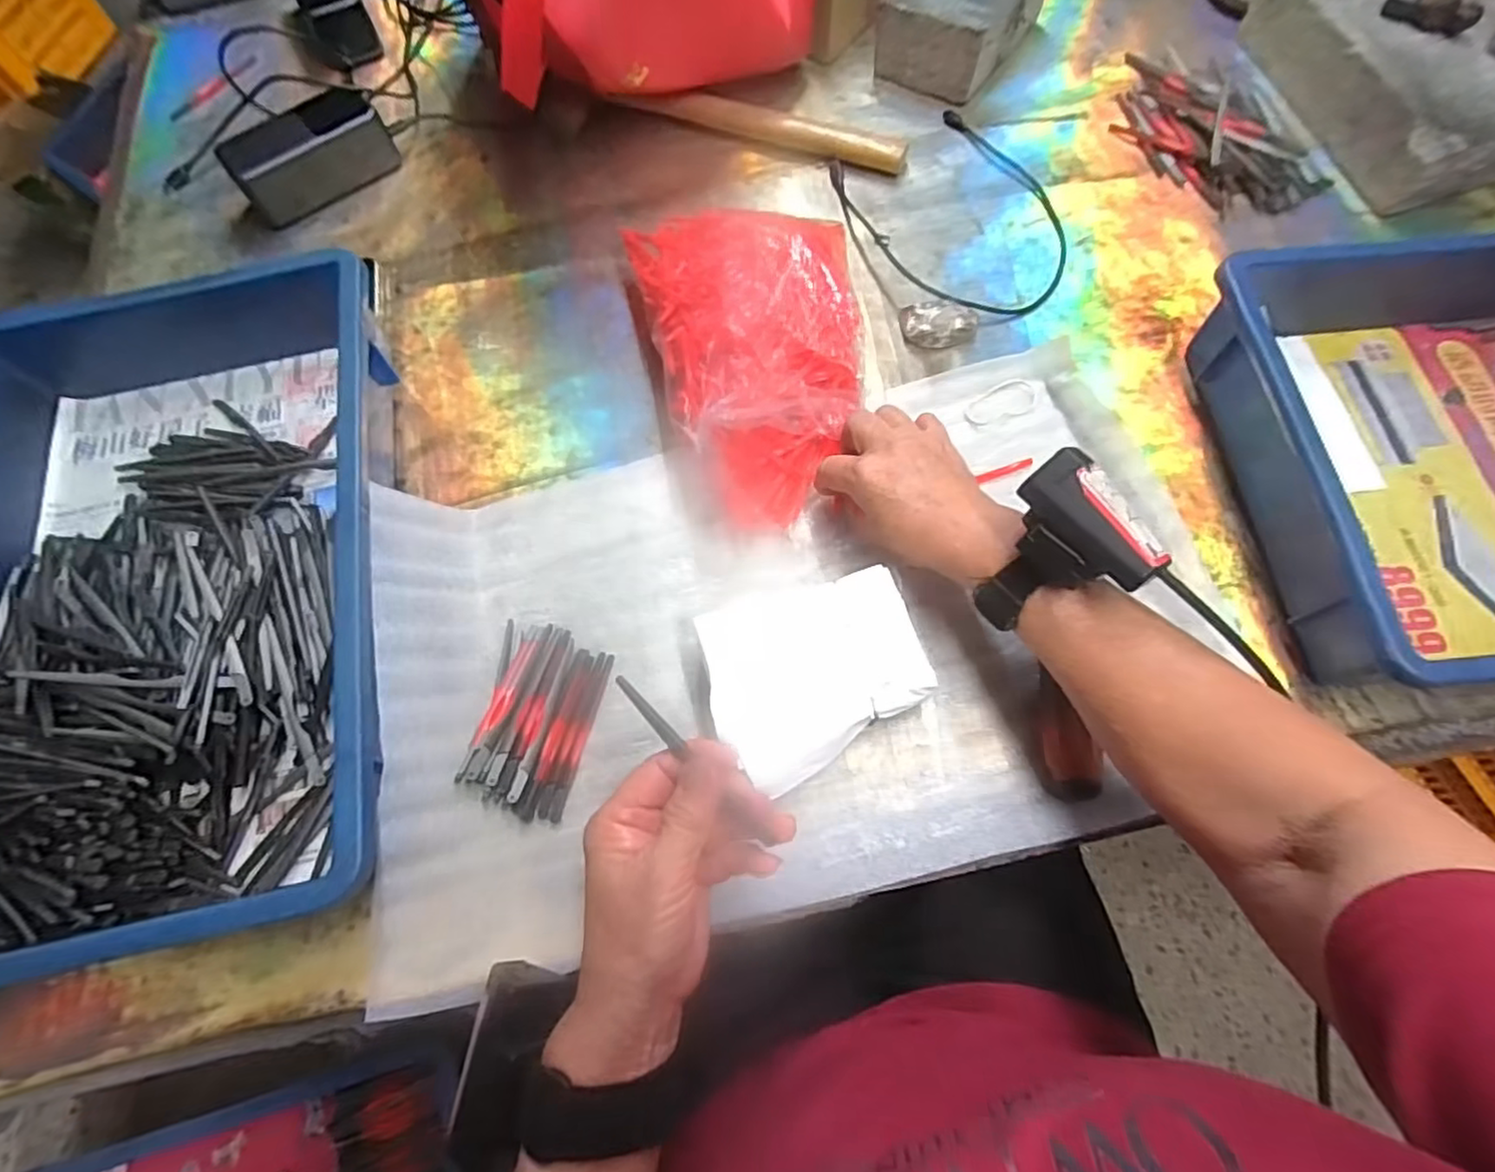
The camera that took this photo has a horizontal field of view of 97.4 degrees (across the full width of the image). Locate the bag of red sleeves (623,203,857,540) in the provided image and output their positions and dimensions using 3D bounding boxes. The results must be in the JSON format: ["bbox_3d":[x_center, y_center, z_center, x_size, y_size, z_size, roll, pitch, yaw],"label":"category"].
[{"bbox_3d":[0.009,-0.171,0.458,0.138,0.078,0.240,-15,69,-4],"label":"bag of red sleeves"}]

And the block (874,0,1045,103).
[{"bbox_3d":[0.199,-0.527,0.603,0.108,0.060,0.162,30,72,13],"label":"block"}]

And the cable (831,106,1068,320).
[{"bbox_3d":[0.168,-0.305,0.537,0.171,0.019,0.211,-24,70,-8],"label":"cable"}]

